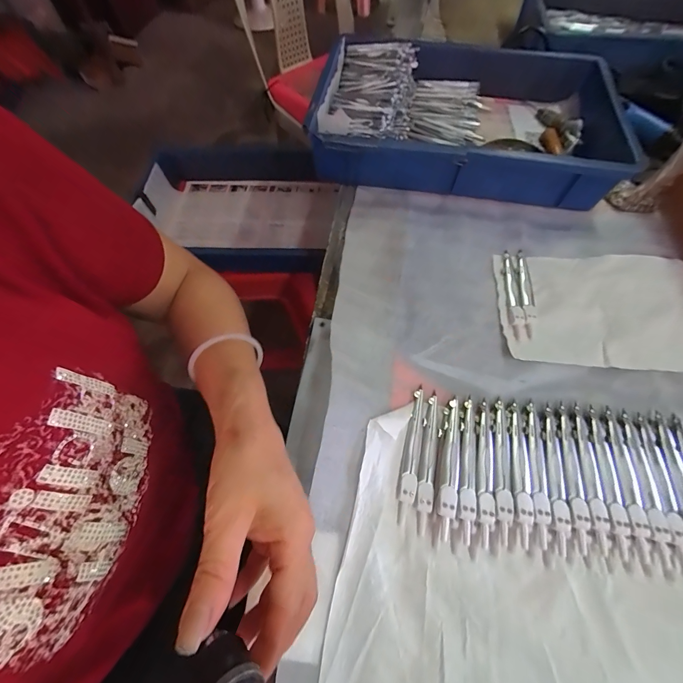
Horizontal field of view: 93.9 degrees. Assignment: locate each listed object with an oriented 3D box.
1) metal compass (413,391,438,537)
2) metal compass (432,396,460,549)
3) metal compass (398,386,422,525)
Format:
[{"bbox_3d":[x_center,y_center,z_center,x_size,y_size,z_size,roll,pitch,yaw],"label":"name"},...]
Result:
[{"bbox_3d":[0.082,0.110,0.302,0.015,0.008,0.126,12,63,7],"label":"metal compass"},{"bbox_3d":[0.099,0.114,0.292,0.018,0.016,0.128,11,63,6],"label":"metal compass"},{"bbox_3d":[0.067,0.103,0.303,0.015,0.005,0.124,11,63,6],"label":"metal compass"}]

